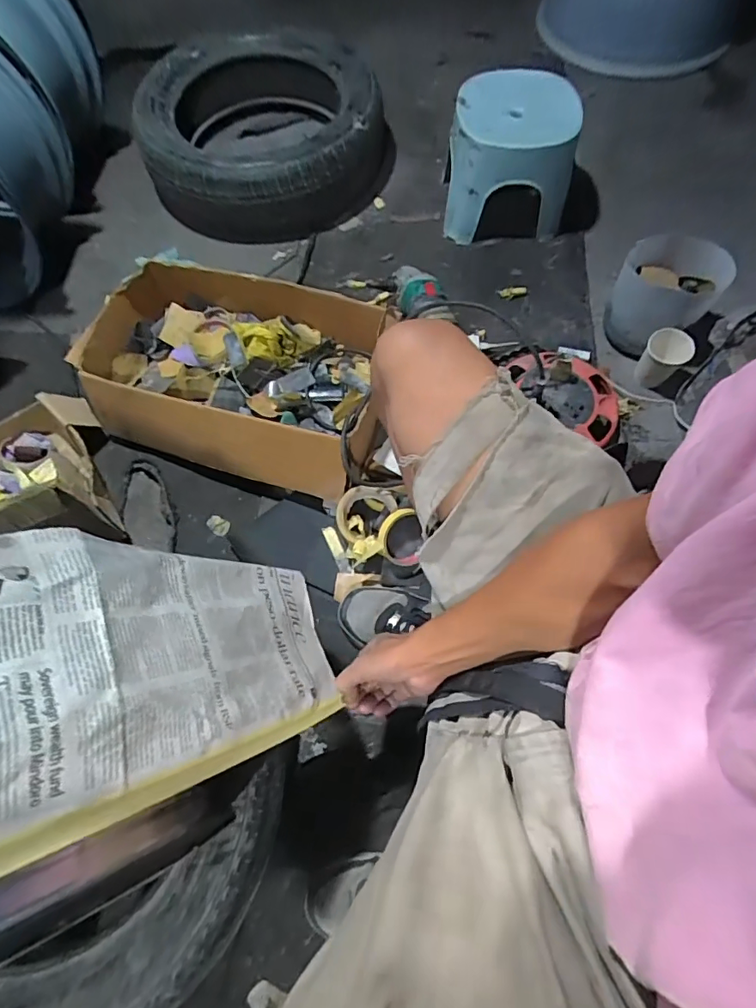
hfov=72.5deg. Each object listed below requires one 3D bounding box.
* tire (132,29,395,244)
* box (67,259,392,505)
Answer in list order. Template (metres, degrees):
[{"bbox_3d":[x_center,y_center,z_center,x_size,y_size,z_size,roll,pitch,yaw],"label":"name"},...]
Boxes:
[{"bbox_3d":[-0.242,-0.779,1.100,0.495,0.189,0.469,-1,67,1],"label":"tire"},{"bbox_3d":[-0.236,-0.217,0.884,0.477,0.143,0.315,17,68,8],"label":"box"}]

